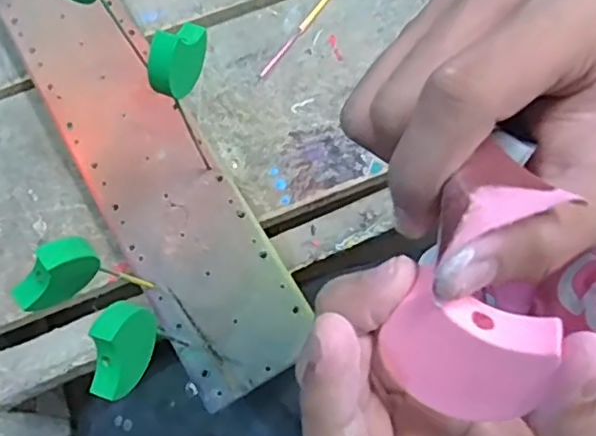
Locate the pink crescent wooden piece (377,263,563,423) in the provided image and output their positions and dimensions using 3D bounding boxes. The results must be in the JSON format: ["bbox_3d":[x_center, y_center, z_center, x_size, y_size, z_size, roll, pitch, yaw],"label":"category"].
[{"bbox_3d":[0.041,0.031,0.155,0.036,0.031,0.013,29,33,4],"label":"pink crescent wooden piece"}]

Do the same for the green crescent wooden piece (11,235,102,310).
[{"bbox_3d":[-0.116,0.026,0.295,0.042,0.024,0.019,-34,74,-13],"label":"green crescent wooden piece"}]

